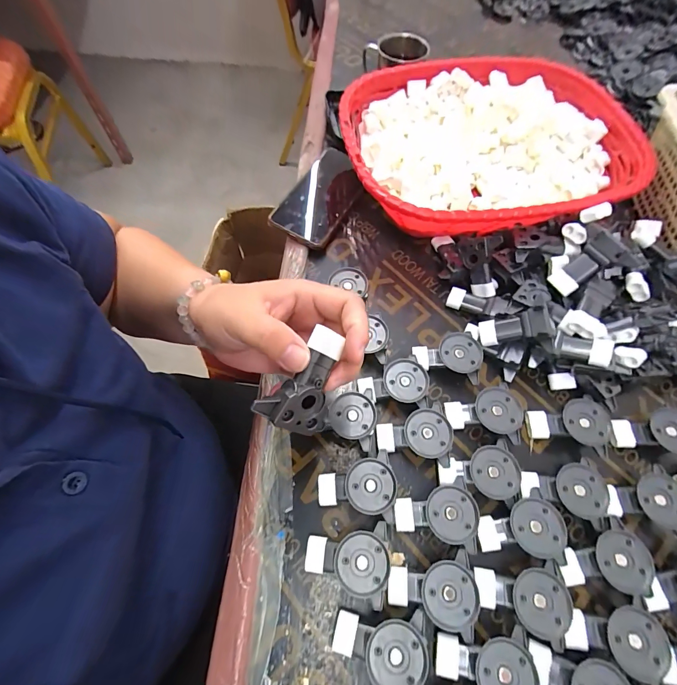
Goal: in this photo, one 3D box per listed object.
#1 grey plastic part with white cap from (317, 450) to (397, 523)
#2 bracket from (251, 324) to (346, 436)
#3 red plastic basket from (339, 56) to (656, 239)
[{"bbox_3d":[0.016,0.124,0.309,0.065,0.029,0.053,6,64,1],"label":"grey plastic part with white cap"},{"bbox_3d":[-0.024,0.023,0.220,0.048,0.023,0.064,21,87,-31],"label":"bracket"},{"bbox_3d":[0.185,-0.237,0.444,0.348,0.082,0.268,-6,64,-5],"label":"red plastic basket"}]

